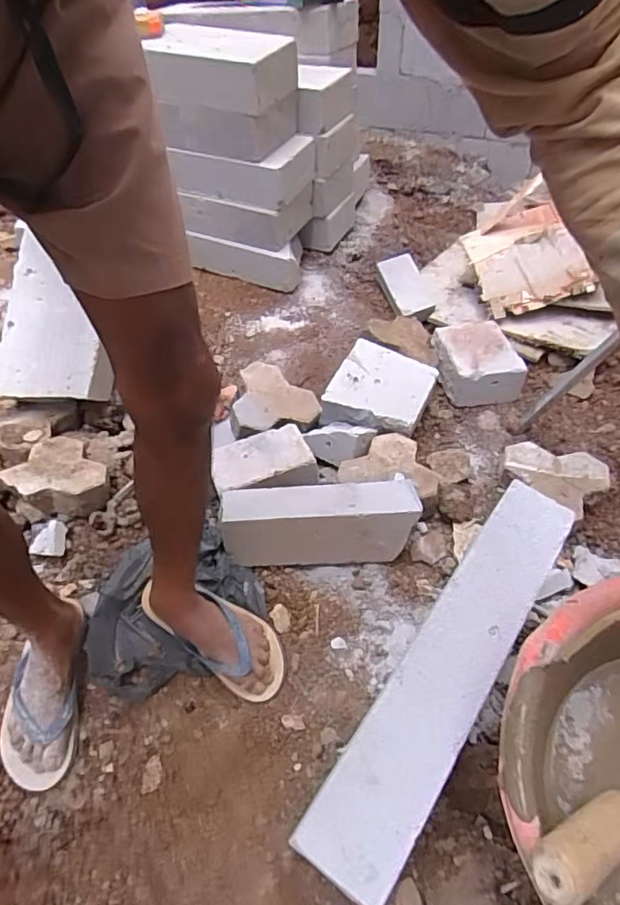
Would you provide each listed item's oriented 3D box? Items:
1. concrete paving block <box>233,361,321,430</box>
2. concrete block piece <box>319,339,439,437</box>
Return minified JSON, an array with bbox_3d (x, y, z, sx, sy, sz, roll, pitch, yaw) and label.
[{"bbox_3d":[-0.084,-0.132,1.258,0.192,0.047,0.201,-14,46,-12],"label":"concrete paving block"},{"bbox_3d":[0.158,-0.148,1.254,0.217,0.082,0.194,17,48,18],"label":"concrete block piece"}]

